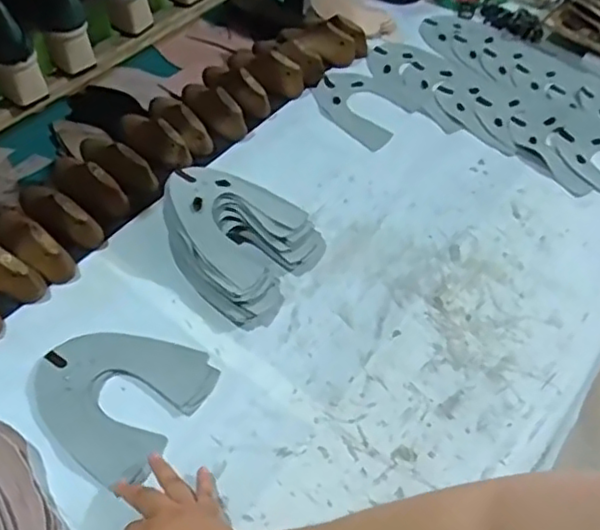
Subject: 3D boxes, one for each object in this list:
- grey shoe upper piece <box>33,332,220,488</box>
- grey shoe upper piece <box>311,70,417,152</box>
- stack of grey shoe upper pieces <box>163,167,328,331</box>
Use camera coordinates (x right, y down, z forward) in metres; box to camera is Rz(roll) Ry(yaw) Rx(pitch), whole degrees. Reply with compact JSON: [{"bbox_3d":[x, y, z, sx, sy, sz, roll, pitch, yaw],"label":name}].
[{"bbox_3d":[-0.201,0.136,0.687,0.169,0.007,0.160,28,58,12],"label":"grey shoe upper piece"},{"bbox_3d":[0.103,-0.258,1.014,0.126,0.010,0.165,-34,65,-22],"label":"grey shoe upper piece"},{"bbox_3d":[-0.078,-0.041,0.783,0.181,0.090,0.175,30,56,18],"label":"stack of grey shoe upper pieces"}]

